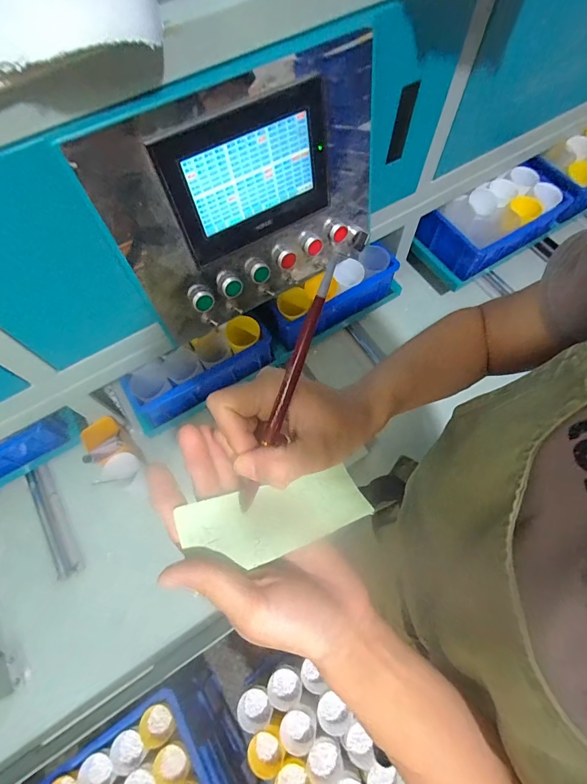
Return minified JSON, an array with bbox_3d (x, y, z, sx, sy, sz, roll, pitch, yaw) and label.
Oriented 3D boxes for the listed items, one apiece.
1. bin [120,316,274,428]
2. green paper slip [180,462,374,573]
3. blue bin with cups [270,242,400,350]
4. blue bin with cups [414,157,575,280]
[{"bbox_3d":[-0.168,-0.048,0.709,0.275,0.080,0.096,-29,69,-11],"label":"bin"},{"bbox_3d":[-0.008,0.082,0.250,0.124,0.006,0.042,-10,58,-26],"label":"green paper slip"},{"bbox_3d":[0.093,-0.208,0.776,0.264,0.132,0.091,-28,69,3],"label":"blue bin with cups"},{"bbox_3d":[0.459,-0.383,0.843,0.328,0.111,0.146,-26,69,-9],"label":"blue bin with cups"}]

